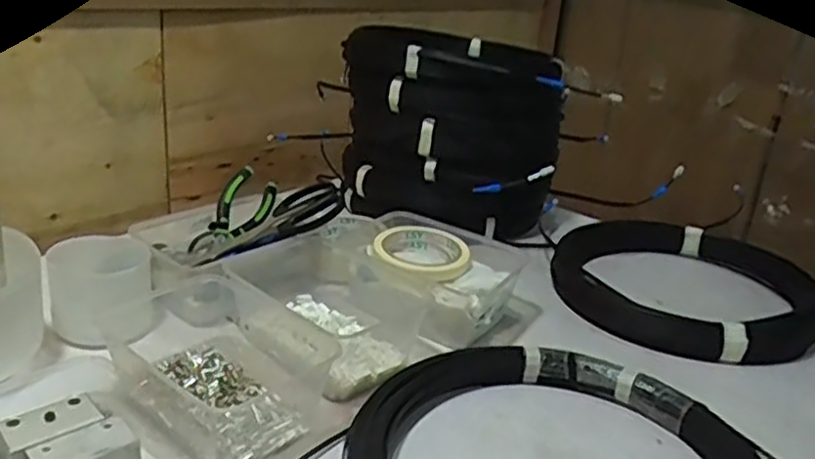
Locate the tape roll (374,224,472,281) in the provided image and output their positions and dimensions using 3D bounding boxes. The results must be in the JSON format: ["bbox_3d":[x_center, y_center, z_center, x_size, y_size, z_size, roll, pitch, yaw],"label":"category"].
[{"bbox_3d":[0.012,0.023,0.718,0.103,0.020,0.102,6,18,-2],"label":"tape roll"}]

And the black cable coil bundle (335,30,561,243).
[{"bbox_3d":[0.060,-0.155,0.937,0.279,0.198,0.279,8,18,2],"label":"black cable coil bundle"}]

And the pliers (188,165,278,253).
[{"bbox_3d":[-0.180,-0.017,0.756,0.053,0.022,0.109,28,63,-6],"label":"pliers"}]

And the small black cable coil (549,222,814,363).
[{"bbox_3d":[0.311,0.063,0.798,0.272,0.062,0.269,6,18,-2],"label":"small black cable coil"}]

